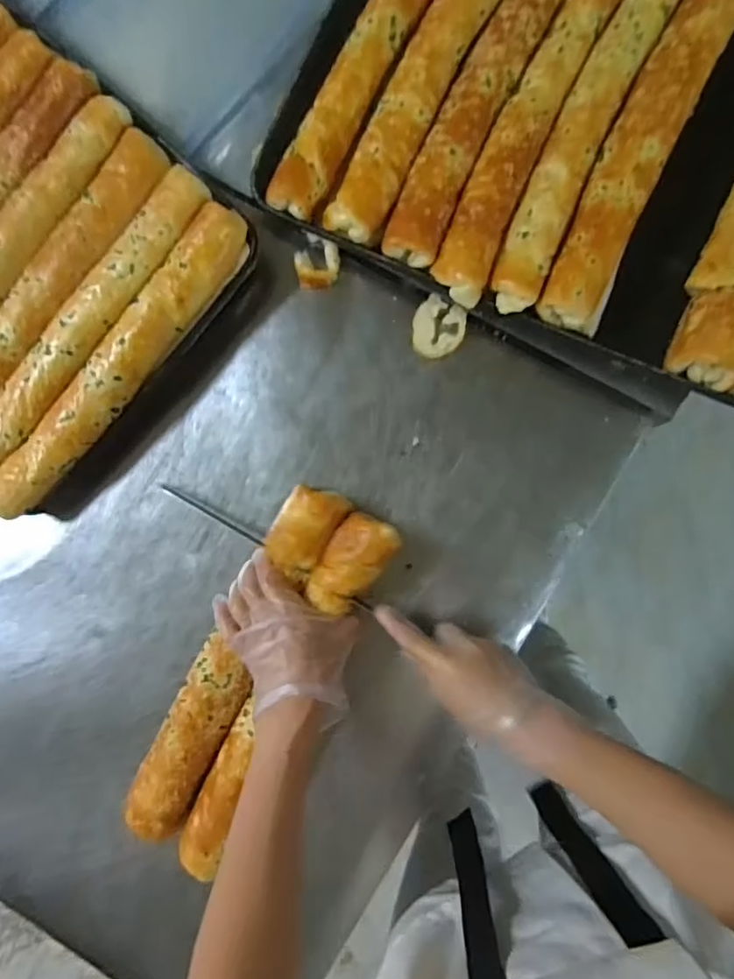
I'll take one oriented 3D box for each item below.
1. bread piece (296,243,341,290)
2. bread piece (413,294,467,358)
[{"bbox_3d":[-0.052,-0.236,0.589,0.044,0.017,0.046,0,88,4],"label":"bread piece"},{"bbox_3d":[0.073,-0.165,0.576,0.052,0.011,0.060,30,90,5],"label":"bread piece"}]

